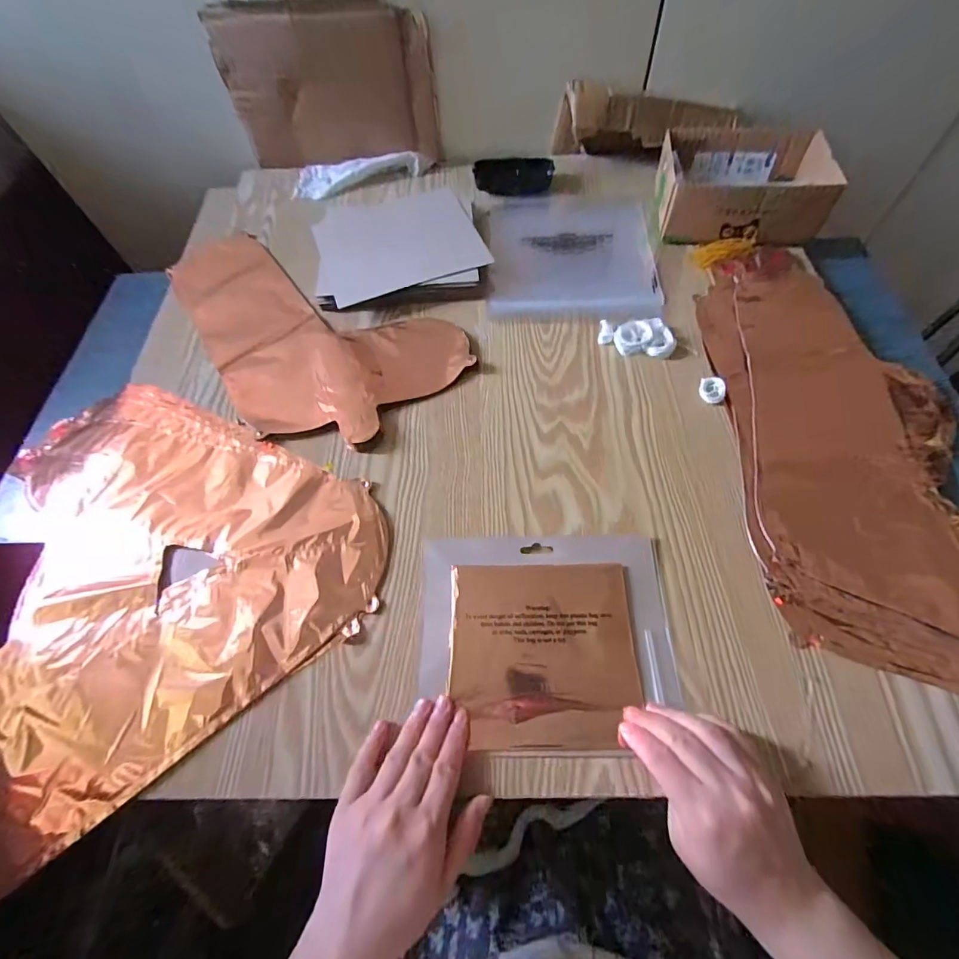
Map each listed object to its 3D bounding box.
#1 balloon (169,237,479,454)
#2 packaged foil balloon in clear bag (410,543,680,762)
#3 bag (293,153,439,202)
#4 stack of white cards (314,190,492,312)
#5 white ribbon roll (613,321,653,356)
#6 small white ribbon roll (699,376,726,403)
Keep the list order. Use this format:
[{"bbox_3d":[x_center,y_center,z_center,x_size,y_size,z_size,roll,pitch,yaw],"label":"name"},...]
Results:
[{"bbox_3d":[-0.221,-0.198,0.546,0.229,0.016,0.412,-39,66,-16],"label":"balloon"},{"bbox_3d":[0.051,0.122,0.358,0.194,0.010,0.159,-1,62,4],"label":"packaged foil balloon in clear bag"},{"bbox_3d":[-0.174,-0.444,0.661,0.197,0.025,0.076,-2,62,3],"label":"bag"},{"bbox_3d":[-0.105,-0.306,0.584,0.207,0.023,0.193,-11,61,-2],"label":"stack of white cards"},{"bbox_3d":[0.166,-0.153,0.493,0.038,0.014,0.036,-2,62,3],"label":"white ribbon roll"},{"bbox_3d":[0.235,-0.091,0.457,0.023,0.009,0.030,10,63,10],"label":"small white ribbon roll"}]

